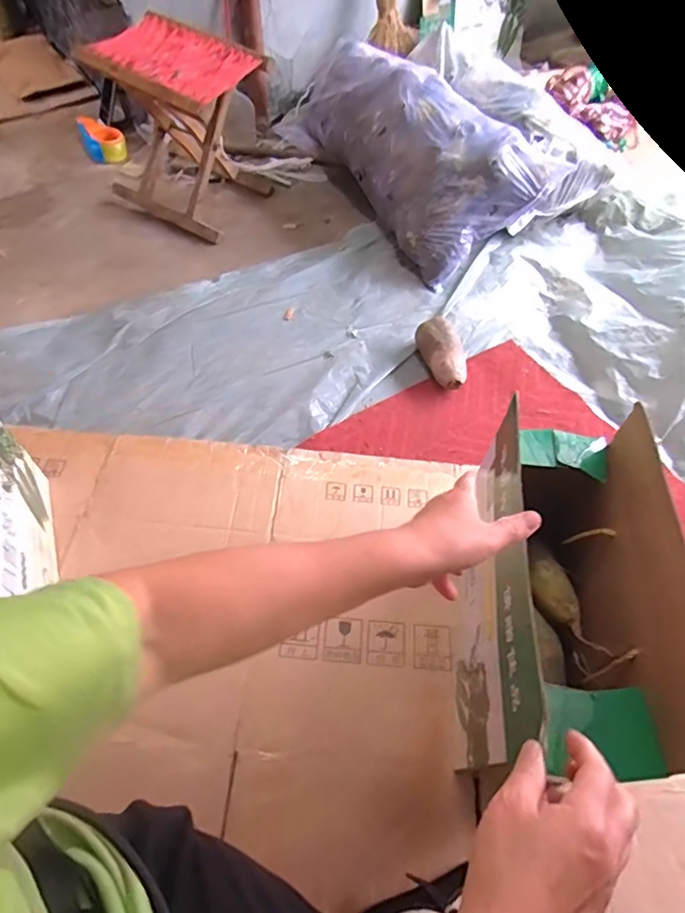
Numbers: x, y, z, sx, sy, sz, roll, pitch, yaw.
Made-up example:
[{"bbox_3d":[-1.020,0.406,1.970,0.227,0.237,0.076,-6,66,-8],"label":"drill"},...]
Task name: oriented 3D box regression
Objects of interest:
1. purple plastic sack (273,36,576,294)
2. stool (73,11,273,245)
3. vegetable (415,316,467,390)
[{"bbox_3d":[0.141,-0.782,1.302,0.320,0.239,0.769,-24,61,-17],"label":"purple plastic sack"},{"bbox_3d":[-0.366,-0.749,1.213,0.320,0.329,0.255,26,61,14],"label":"stool"},{"bbox_3d":[0.197,-0.195,1.031,0.075,0.073,0.149,-10,58,-9],"label":"vegetable"}]

